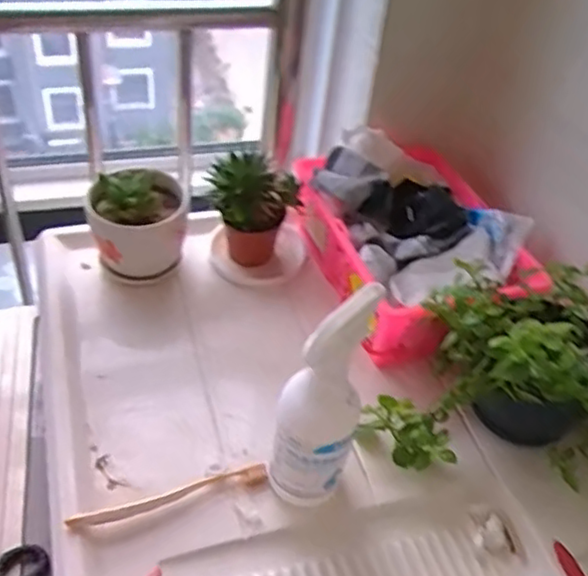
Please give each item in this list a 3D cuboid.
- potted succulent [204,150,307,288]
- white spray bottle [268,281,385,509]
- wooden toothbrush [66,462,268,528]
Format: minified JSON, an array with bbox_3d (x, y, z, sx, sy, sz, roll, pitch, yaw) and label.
[{"bbox_3d":[-0.045,-0.090,0.856,0.122,0.157,0.098,5,42,-2],"label":"potted succulent"},{"bbox_3d":[0.021,0.105,0.587,0.068,0.236,0.069,6,42,0],"label":"white spray bottle"},{"bbox_3d":[-0.113,0.193,0.628,0.183,0.022,0.021,-11,45,-18],"label":"wooden toothbrush"}]

